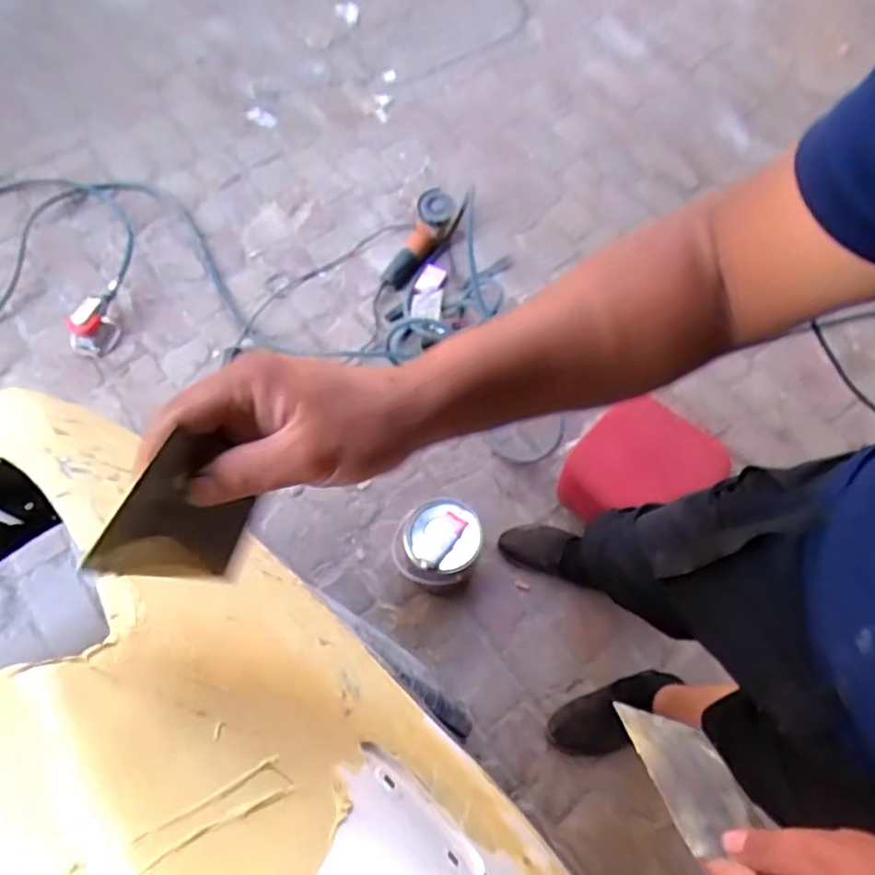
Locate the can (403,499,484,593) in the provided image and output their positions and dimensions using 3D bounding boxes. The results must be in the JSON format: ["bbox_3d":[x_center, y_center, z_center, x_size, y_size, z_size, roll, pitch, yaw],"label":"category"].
[{"bbox_3d":[0.013,0.220,1.308,0.150,0.182,0.145,0,67,0],"label":"can"}]

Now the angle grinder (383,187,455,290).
[{"bbox_3d":[-0.055,-0.522,1.705,0.095,0.086,0.288,29,86,11],"label":"angle grinder"}]

